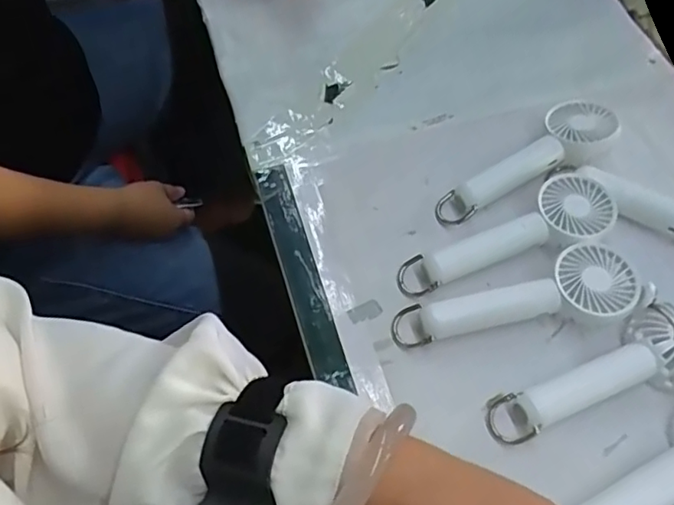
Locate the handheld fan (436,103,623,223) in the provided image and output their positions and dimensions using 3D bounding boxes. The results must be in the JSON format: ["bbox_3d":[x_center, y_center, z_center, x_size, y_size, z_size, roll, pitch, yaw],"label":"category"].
[{"bbox_3d":[0.152,-0.069,0.459,0.161,0.045,0.052,-31,65,-20],"label":"handheld fan"}]

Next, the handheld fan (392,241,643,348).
[{"bbox_3d":[0.122,0.038,0.396,0.163,0.033,0.053,-12,60,-10],"label":"handheld fan"}]

